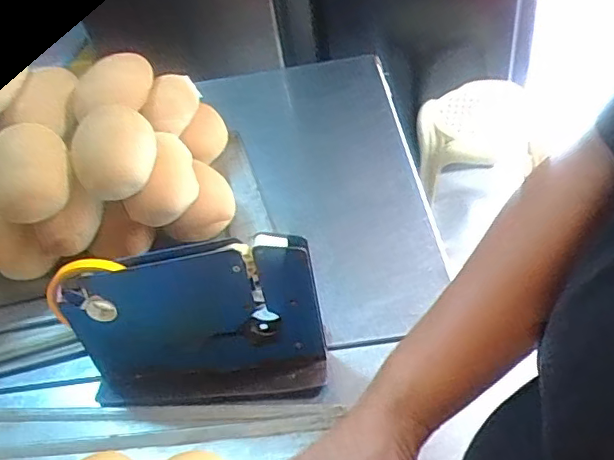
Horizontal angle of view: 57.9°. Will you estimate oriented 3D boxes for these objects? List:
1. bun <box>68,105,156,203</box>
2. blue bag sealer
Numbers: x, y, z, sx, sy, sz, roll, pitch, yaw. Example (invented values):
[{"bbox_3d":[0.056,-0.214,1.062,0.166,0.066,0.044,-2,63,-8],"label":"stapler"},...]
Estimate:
[{"bbox_3d":[-0.198,-0.079,0.600,0.087,0.058,0.118,-36,61,5],"label":"bun"},{"bbox_3d":[-0.099,0.085,0.469,0.218,0.144,0.051,-7,41,4],"label":"blue bag sealer"}]

